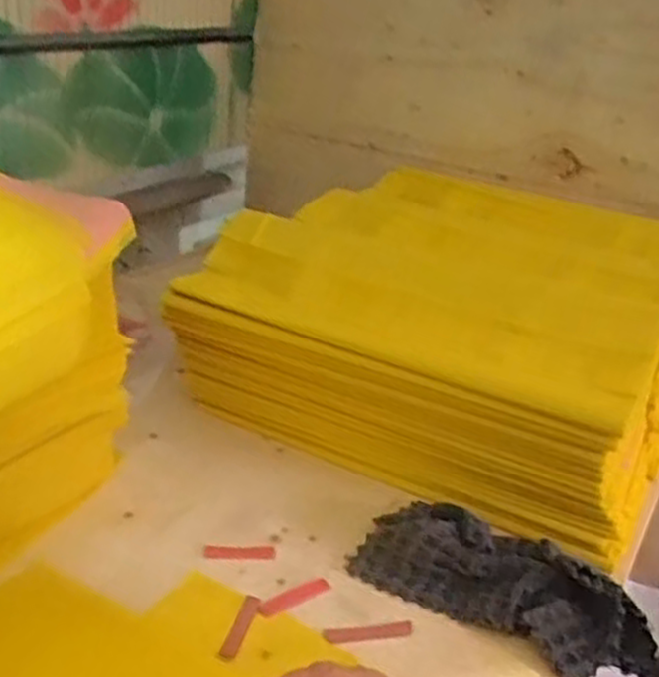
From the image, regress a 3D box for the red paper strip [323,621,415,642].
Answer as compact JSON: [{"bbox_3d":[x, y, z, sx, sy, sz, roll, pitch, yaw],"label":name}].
[{"bbox_3d":[0.024,0.178,0.477,0.054,0.004,0.011,1,26,-10],"label":"red paper strip"}]

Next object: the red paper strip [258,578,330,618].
[{"bbox_3d":[-0.022,0.163,0.494,0.051,0.004,0.012,-15,33,-36],"label":"red paper strip"}]

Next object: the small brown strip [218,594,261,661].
[{"bbox_3d":[-0.053,0.173,0.468,0.010,0.005,0.055,11,26,10],"label":"small brown strip"}]

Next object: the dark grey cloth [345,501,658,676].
[{"bbox_3d":[0.115,0.152,0.503,0.189,0.037,0.088,20,29,27],"label":"dark grey cloth"}]

